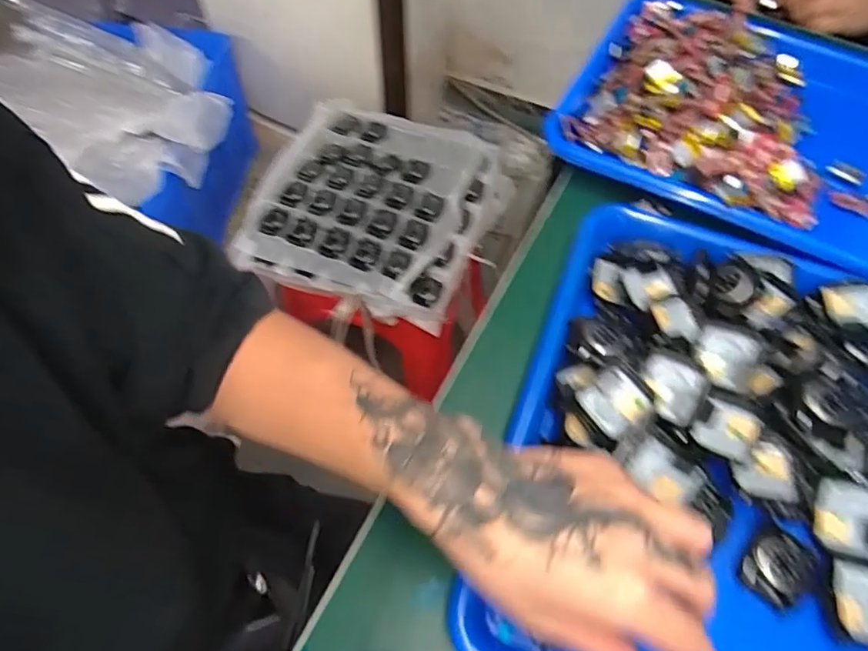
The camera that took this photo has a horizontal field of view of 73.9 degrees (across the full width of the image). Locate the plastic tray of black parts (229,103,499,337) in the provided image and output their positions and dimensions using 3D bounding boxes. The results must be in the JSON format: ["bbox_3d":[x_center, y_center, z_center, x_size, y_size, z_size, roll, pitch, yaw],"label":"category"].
[{"bbox_3d":[-0.095,-0.185,0.870,0.315,0.038,0.340,16,61,9],"label":"plastic tray of black parts"}]

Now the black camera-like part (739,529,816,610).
[{"bbox_3d":[0.201,0.140,0.336,0.032,0.009,0.039,35,65,18],"label":"black camera-like part"}]

